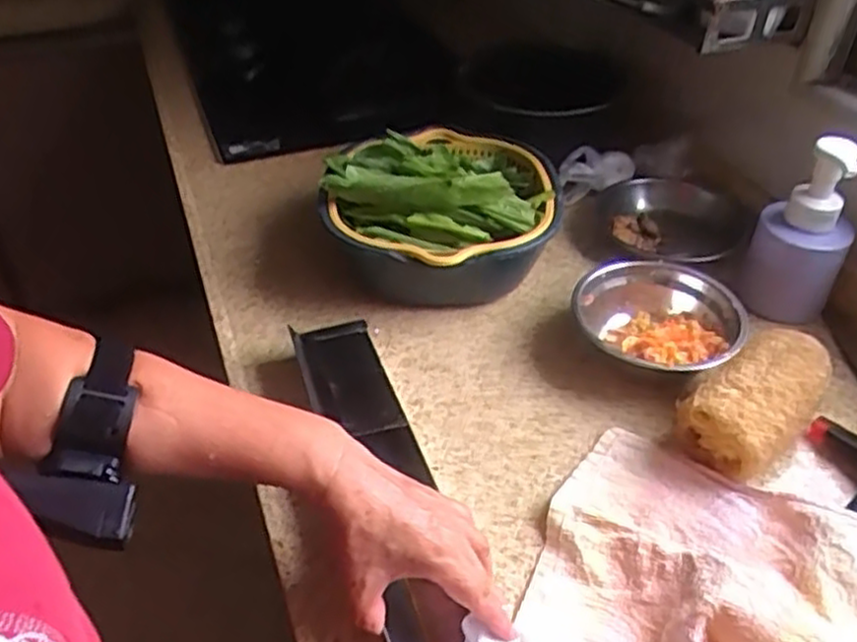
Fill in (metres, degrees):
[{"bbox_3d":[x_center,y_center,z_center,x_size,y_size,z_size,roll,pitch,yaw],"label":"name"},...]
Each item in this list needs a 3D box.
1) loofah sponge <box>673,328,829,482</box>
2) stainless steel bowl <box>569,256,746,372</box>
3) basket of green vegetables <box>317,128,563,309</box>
[{"bbox_3d":[0.262,0.063,0.612,0.084,0.071,0.128,29,49,30],"label":"loofah sponge"},{"bbox_3d":[0.210,0.002,0.698,0.147,0.058,0.134,0,41,0],"label":"stainless steel bowl"},{"bbox_3d":[0.012,-0.109,0.776,0.225,0.127,0.234,0,41,1],"label":"basket of green vegetables"}]

